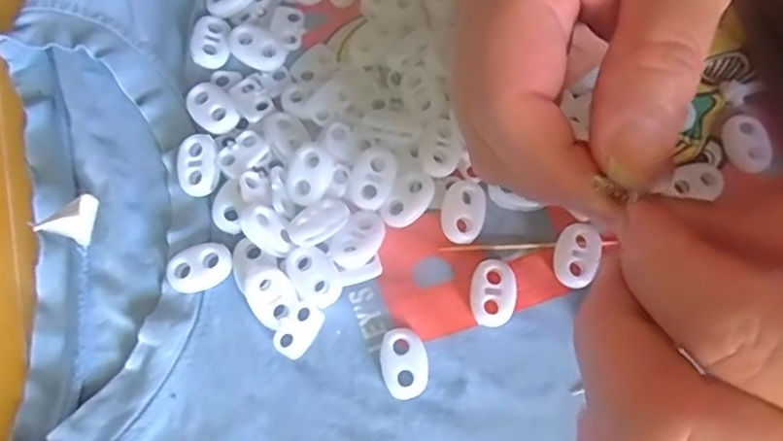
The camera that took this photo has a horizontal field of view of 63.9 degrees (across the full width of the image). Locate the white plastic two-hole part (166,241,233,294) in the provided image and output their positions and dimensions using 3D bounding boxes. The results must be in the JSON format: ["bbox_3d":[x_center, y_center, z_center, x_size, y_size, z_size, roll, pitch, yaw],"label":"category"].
[{"bbox_3d":[-0.066,0.016,0.215,0.022,0.005,0.015,-25,74,-8],"label":"white plastic two-hole part"}]

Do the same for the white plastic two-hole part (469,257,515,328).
[{"bbox_3d":[0.034,0.025,0.214,0.014,0.006,0.023,3,72,0],"label":"white plastic two-hole part"}]

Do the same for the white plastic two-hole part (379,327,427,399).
[{"bbox_3d":[0.004,0.047,0.207,0.015,0.005,0.022,-9,72,-3],"label":"white plastic two-hole part"}]

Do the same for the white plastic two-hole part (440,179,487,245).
[{"bbox_3d":[0.025,-0.003,0.221,0.015,0.006,0.021,14,72,4],"label":"white plastic two-hole part"}]

